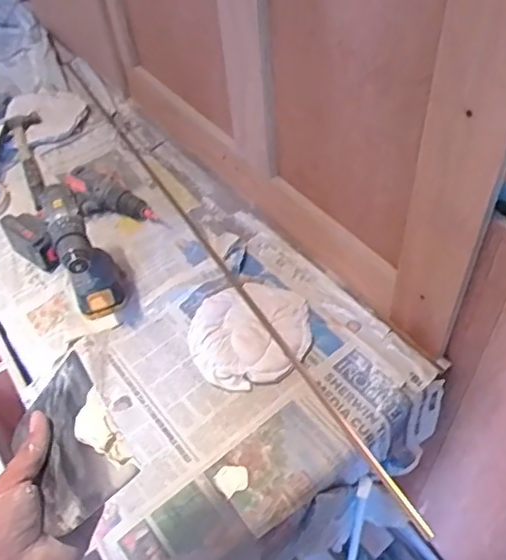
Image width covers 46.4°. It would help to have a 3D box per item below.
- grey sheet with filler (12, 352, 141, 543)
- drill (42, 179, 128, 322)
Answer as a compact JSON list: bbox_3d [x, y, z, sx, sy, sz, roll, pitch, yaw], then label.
[{"bbox_3d":[-0.155,0.135,0.493,0.083,0.009,0.139,-45,51,4],"label":"grey sheet with filler"},{"bbox_3d":[-0.277,-0.040,0.967,0.083,0.212,0.197,-22,53,-11],"label":"drill"}]

